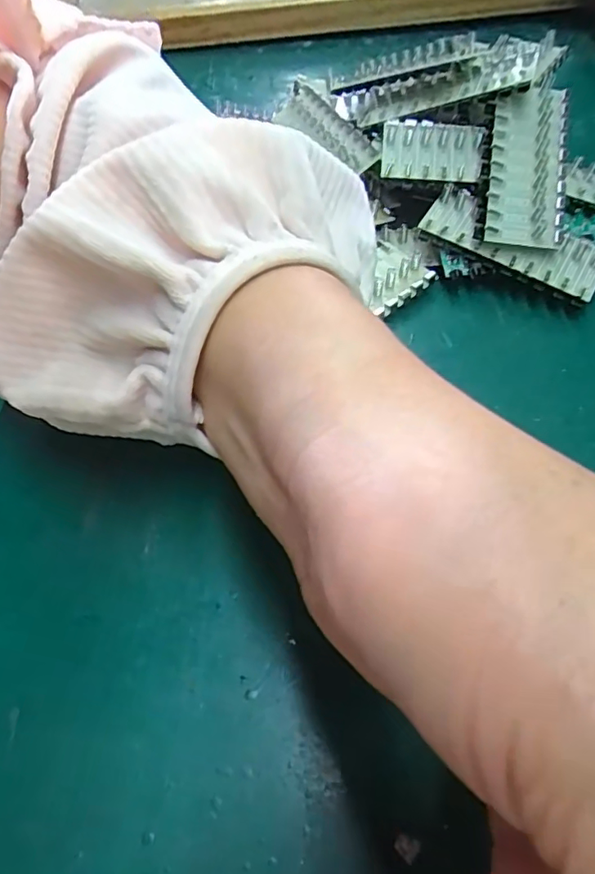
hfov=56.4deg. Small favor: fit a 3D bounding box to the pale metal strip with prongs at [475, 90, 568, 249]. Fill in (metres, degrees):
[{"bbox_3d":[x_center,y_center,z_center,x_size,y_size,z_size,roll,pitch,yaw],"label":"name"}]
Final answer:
[{"bbox_3d":[0.101,-0.120,0.244,0.034,0.008,0.074,10,78,6],"label":"pale metal strip with prongs"}]

